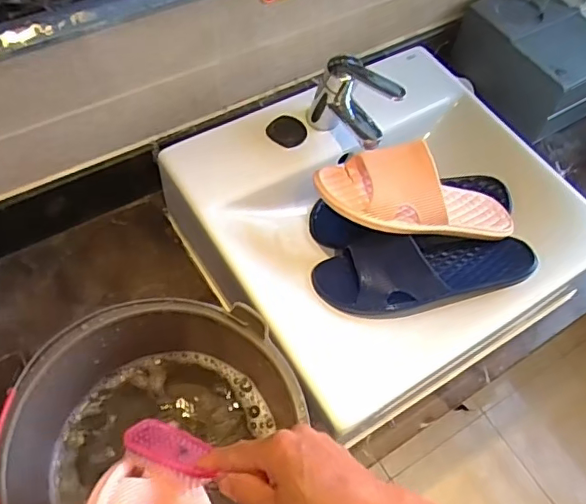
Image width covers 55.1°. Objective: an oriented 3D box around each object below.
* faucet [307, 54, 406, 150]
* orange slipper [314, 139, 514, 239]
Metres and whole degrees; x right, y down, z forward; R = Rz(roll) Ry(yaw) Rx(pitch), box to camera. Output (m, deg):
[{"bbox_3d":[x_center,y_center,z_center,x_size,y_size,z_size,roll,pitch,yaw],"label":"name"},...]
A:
[{"bbox_3d":[0.075,-0.184,0.711,0.054,0.102,0.117,-39,69,-24],"label":"faucet"},{"bbox_3d":[0.154,-0.069,0.664,0.250,0.079,0.104,7,59,-1],"label":"orange slipper"}]

